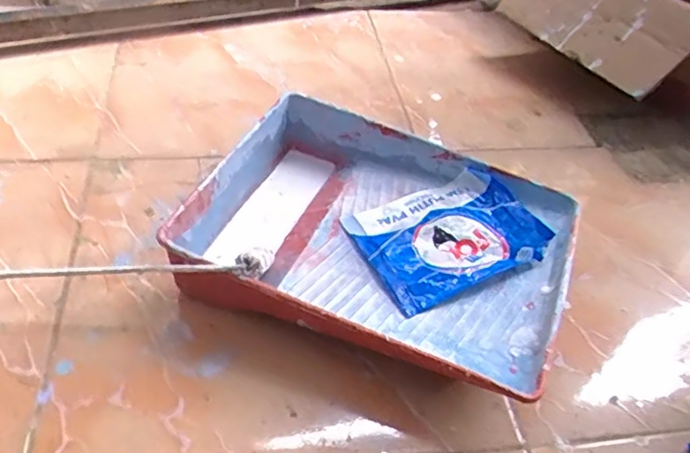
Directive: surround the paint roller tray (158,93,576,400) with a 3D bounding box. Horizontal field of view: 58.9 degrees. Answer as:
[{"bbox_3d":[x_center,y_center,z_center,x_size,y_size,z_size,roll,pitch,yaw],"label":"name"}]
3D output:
[{"bbox_3d":[0.038,0.013,0.626,0.354,0.080,0.276,19,46,12],"label":"paint roller tray"}]

